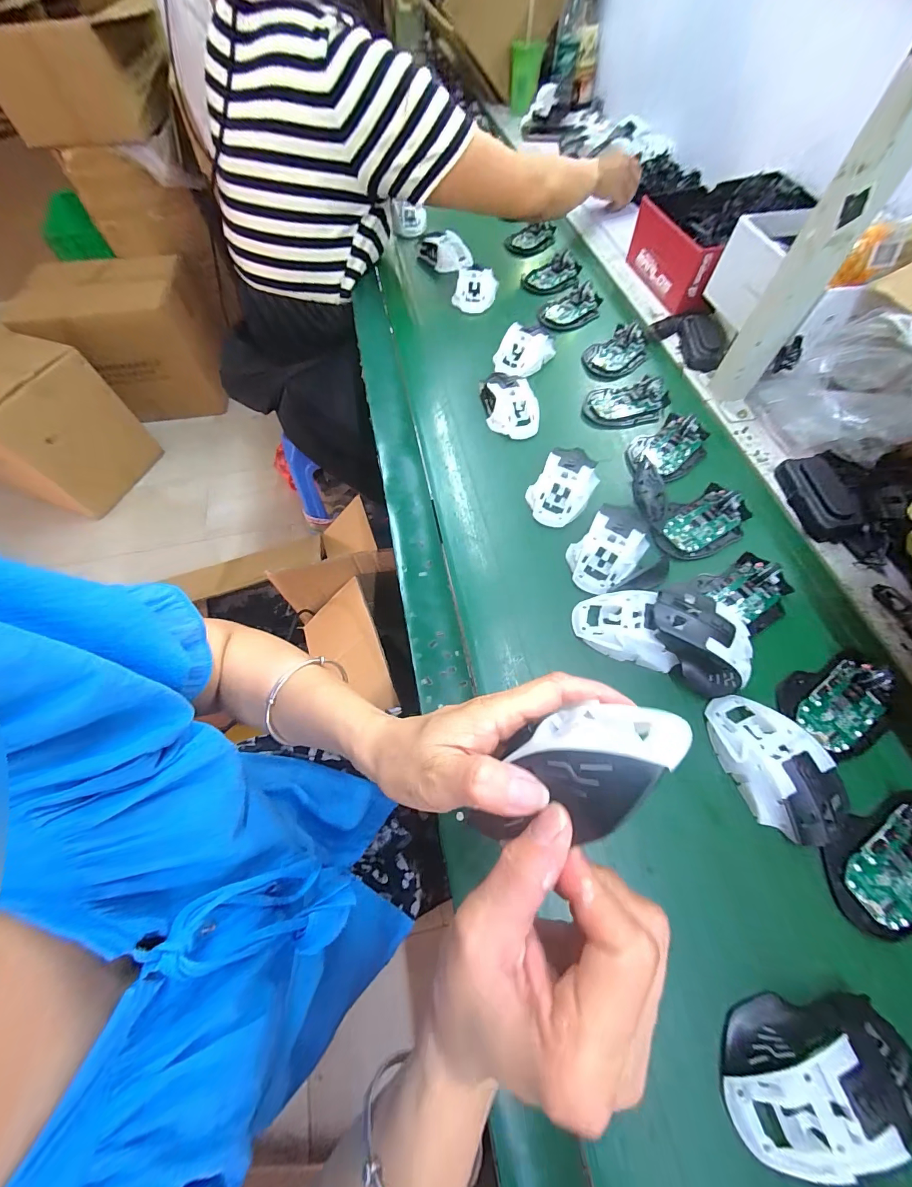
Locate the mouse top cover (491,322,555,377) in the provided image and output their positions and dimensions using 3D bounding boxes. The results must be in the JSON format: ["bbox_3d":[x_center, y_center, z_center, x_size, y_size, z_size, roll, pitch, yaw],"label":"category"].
[{"bbox_3d":[0.098,-0.351,0.563,0.065,0.037,0.082,32,67,13],"label":"mouse top cover"}]

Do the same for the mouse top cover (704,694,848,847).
[{"bbox_3d":[0.259,0.136,0.316,0.065,0.030,0.112,-18,66,-11],"label":"mouse top cover"}]

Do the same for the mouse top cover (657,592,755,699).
[{"bbox_3d":[0.214,0.044,0.349,0.093,0.053,0.062,33,67,13],"label":"mouse top cover"}]

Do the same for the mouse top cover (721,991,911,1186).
[{"bbox_3d":[0.223,0.295,0.236,0.111,0.035,0.068,-10,64,-7],"label":"mouse top cover"}]

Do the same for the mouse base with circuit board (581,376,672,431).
[{"bbox_3d":[0.231,-0.258,0.527,0.113,0.019,0.071,-8,64,-6],"label":"mouse base with circuit board"}]

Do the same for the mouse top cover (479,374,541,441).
[{"bbox_3d":[0.070,-0.250,0.513,0.063,0.038,0.098,-7,64,-6],"label":"mouse top cover"}]

